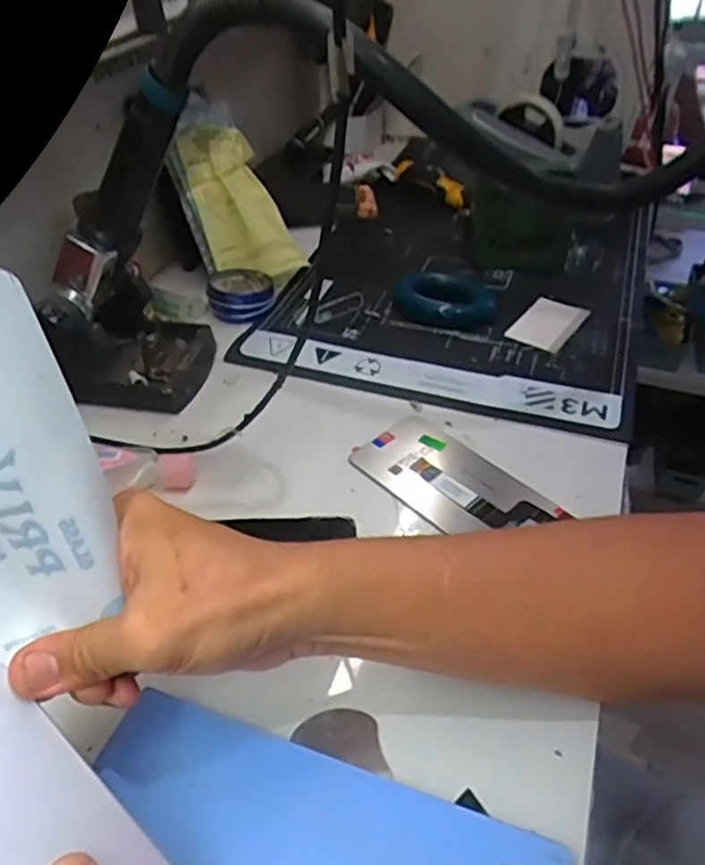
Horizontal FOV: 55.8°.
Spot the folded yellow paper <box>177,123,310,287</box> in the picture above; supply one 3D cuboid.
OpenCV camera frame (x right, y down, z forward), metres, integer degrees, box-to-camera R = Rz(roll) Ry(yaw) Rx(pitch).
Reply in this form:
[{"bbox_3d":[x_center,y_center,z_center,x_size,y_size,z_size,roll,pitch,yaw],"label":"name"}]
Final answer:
[{"bbox_3d":[-0.111,-0.221,0.655,0.081,0.159,0.033,-29,5,-27],"label":"folded yellow paper"}]

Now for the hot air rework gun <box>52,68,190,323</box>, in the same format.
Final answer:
[{"bbox_3d":[-0.158,-0.159,0.452,0.041,0.172,0.027,24,35,-25],"label":"hot air rework gun"}]

